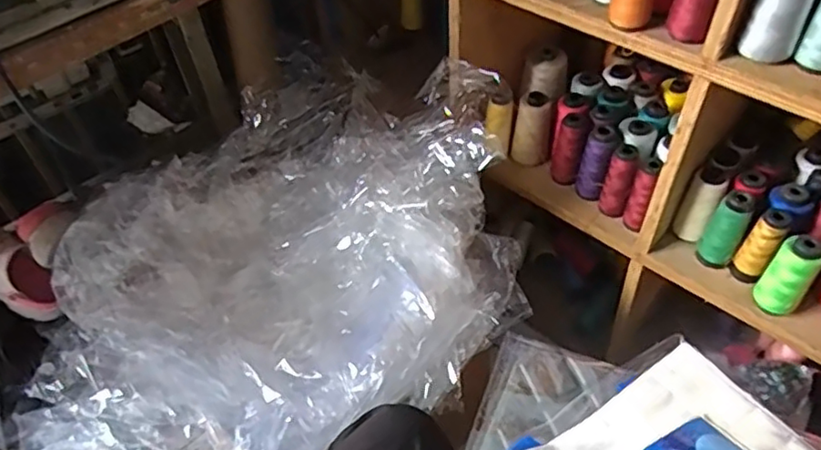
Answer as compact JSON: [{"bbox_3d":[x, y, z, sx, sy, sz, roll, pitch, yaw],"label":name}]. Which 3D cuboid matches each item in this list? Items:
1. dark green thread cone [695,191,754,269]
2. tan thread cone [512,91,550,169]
[{"bbox_3d":[0.409,0.008,0.806,0.040,0.108,0.037,24,54,23],"label":"dark green thread cone"},{"bbox_3d":[0.192,-0.150,0.970,0.057,0.109,0.049,8,50,11],"label":"tan thread cone"}]

